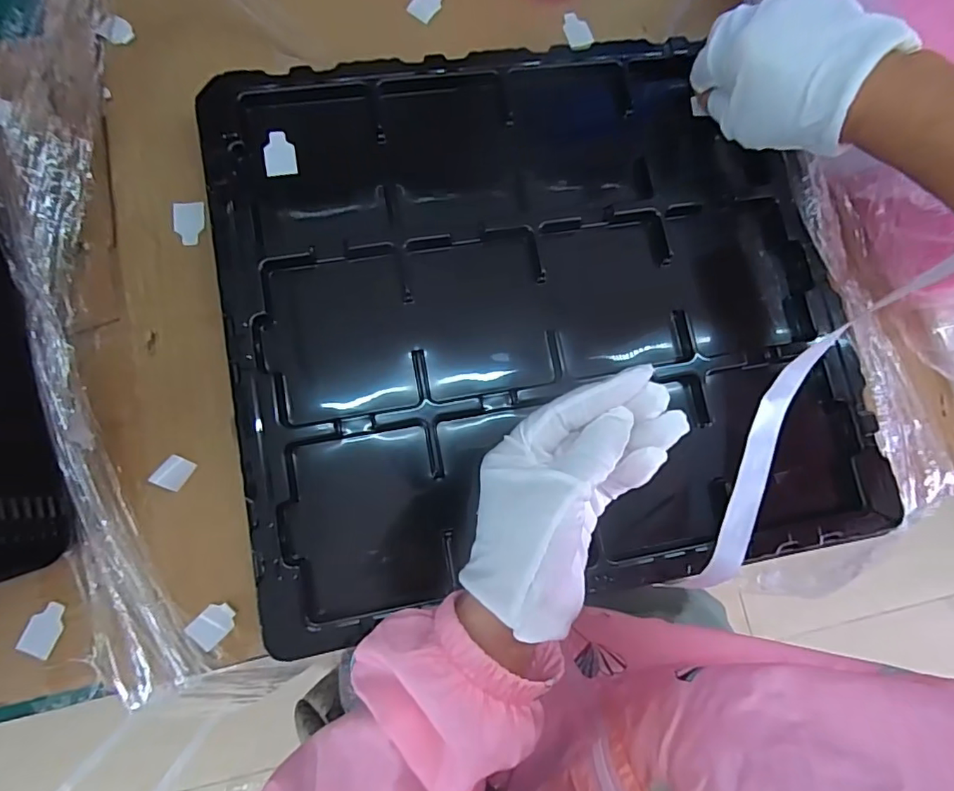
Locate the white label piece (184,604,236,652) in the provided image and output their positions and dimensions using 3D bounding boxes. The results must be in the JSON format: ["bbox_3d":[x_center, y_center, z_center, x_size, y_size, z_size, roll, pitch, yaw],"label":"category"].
[{"bbox_3d":[-0.143,0.125,0.284,0.018,0.007,0.020,43,80,4],"label":"white label piece"}]

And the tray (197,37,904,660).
[{"bbox_3d":[0.033,-0.052,0.324,0.350,0.037,0.325,-9,85,-8],"label":"tray"}]

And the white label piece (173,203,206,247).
[{"bbox_3d":[-0.178,-0.107,0.326,0.017,0.004,0.029,-3,79,-15],"label":"white label piece"}]

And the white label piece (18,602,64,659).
[{"bbox_3d":[-0.235,0.127,0.284,0.018,0.005,0.027,21,82,-4],"label":"white label piece"}]

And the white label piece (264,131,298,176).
[{"bbox_3d":[-0.120,-0.148,0.321,0.018,0.004,0.029,-9,81,-6],"label":"white label piece"}]

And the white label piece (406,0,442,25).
[{"bbox_3d":[-0.035,-0.278,0.371,0.019,0.004,0.030,32,79,2],"label":"white label piece"}]

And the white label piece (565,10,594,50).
[{"bbox_3d":[0.071,-0.261,0.375,0.019,0.004,0.030,-16,81,-5],"label":"white label piece"}]

